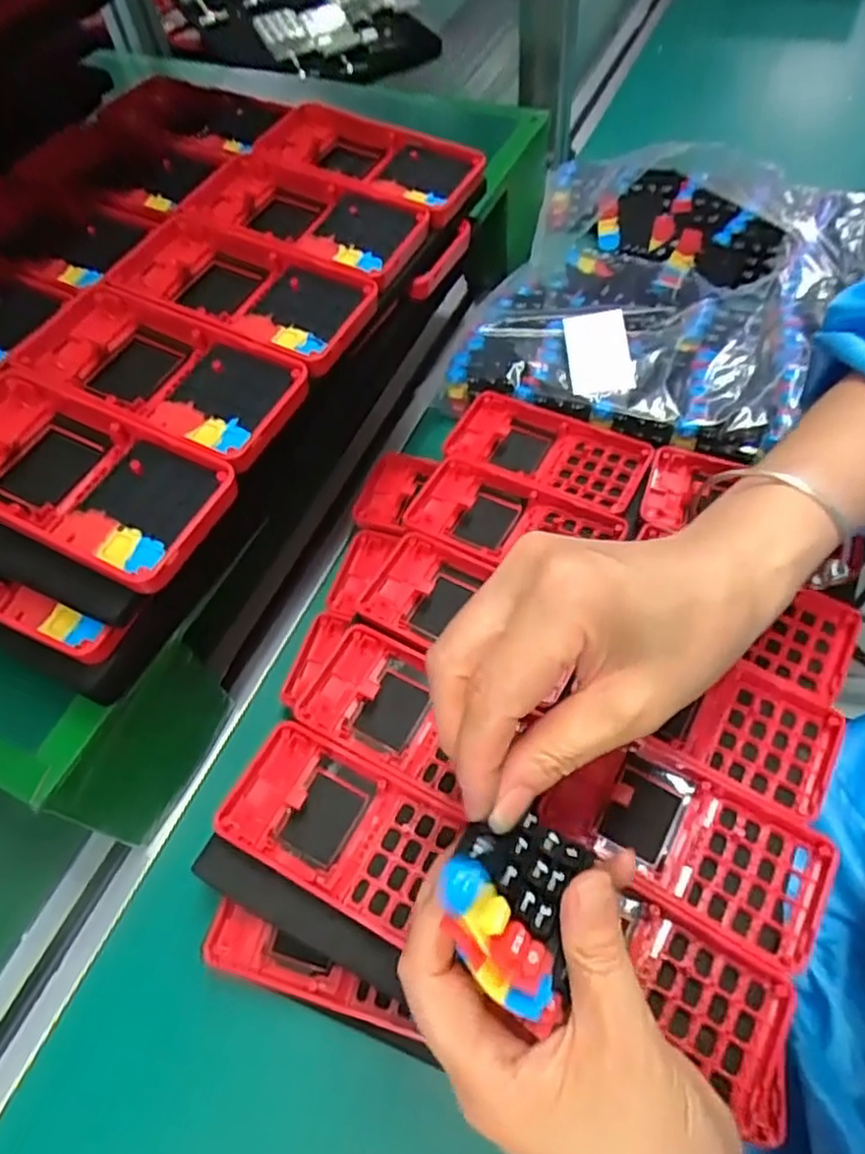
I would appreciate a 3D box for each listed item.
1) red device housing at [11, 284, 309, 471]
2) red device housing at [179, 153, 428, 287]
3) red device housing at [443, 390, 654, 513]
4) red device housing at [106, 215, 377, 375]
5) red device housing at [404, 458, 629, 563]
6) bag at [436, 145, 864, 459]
[{"bbox_3d":[-0.122,-0.092,0.314,0.123,0.016,0.065,21,62,18],"label":"red device housing"},{"bbox_3d":[-0.069,-0.190,0.371,0.125,0.016,0.062,22,62,18],"label":"red device housing"},{"bbox_3d":[0.071,-0.081,0.443,0.122,0.009,0.064,24,63,19],"label":"red device housing"},{"bbox_3d":[-0.096,-0.142,0.344,0.133,0.015,0.066,23,62,18],"label":"red device housing"},{"bbox_3d":[0.044,-0.032,0.414,0.119,0.012,0.062,25,63,19],"label":"red device housing"},{"bbox_3d":[0.188,-0.225,0.545,0.274,0.045,0.346,19,61,16],"label":"bag"}]

